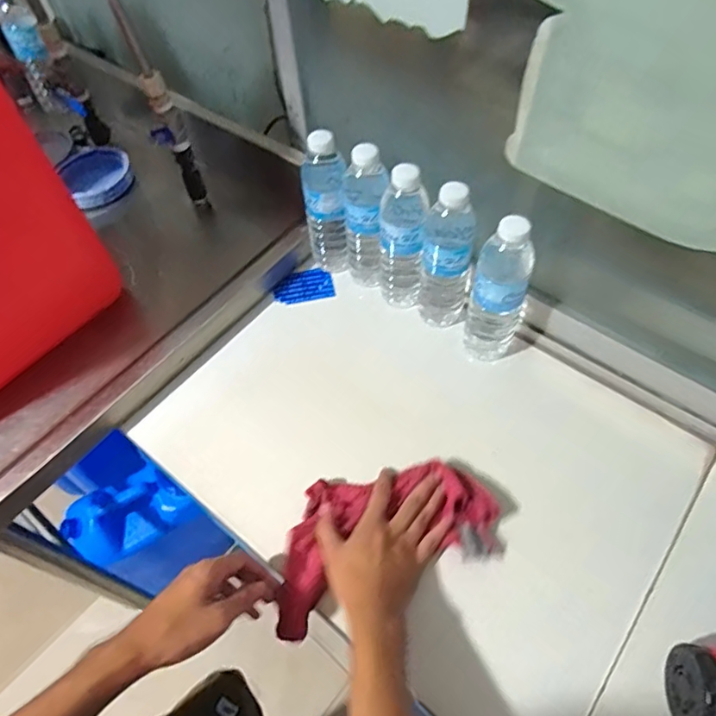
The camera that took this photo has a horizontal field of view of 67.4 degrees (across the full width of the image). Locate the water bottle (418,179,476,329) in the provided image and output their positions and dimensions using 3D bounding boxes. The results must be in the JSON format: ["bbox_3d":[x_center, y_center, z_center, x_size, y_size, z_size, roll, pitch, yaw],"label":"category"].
[{"bbox_3d":[0.109,-0.123,0.672,0.062,0.205,0.057,-2,56,1],"label":"water bottle"}]

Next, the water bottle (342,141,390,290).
[{"bbox_3d":[0.010,-0.179,0.708,0.054,0.204,0.058,-5,56,-1],"label":"water bottle"}]

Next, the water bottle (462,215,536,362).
[{"bbox_3d":[0.166,-0.076,0.636,0.070,0.206,0.063,19,59,14],"label":"water bottle"}]

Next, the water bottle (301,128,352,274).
[{"bbox_3d":[-0.044,-0.202,0.727,0.060,0.205,0.055,-8,56,-3],"label":"water bottle"}]

